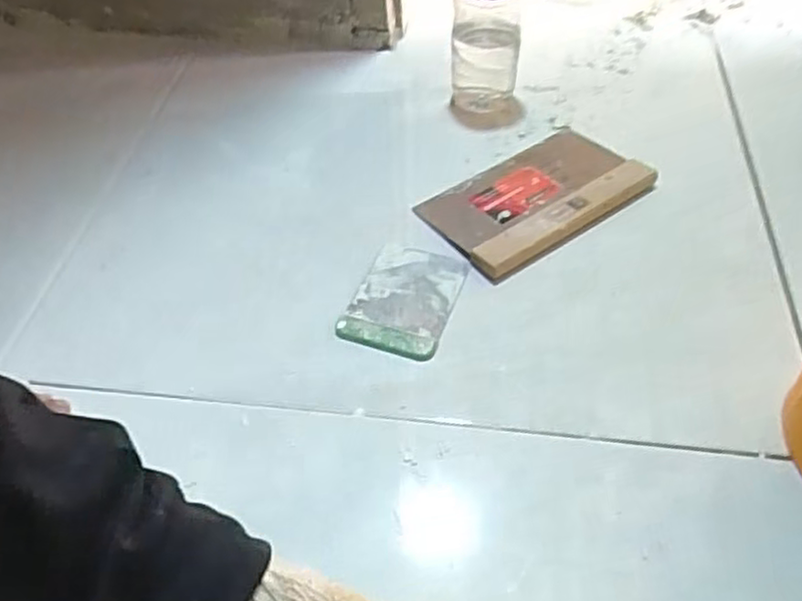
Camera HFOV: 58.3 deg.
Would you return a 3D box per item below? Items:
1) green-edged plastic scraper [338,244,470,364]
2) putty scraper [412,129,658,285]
[{"bbox_3d":[0.002,-0.002,0.588,0.081,0.008,0.112,15,51,12],"label":"green-edged plastic scraper"},{"bbox_3d":[0.124,-0.096,0.652,0.191,0.011,0.118,-28,55,-23],"label":"putty scraper"}]

